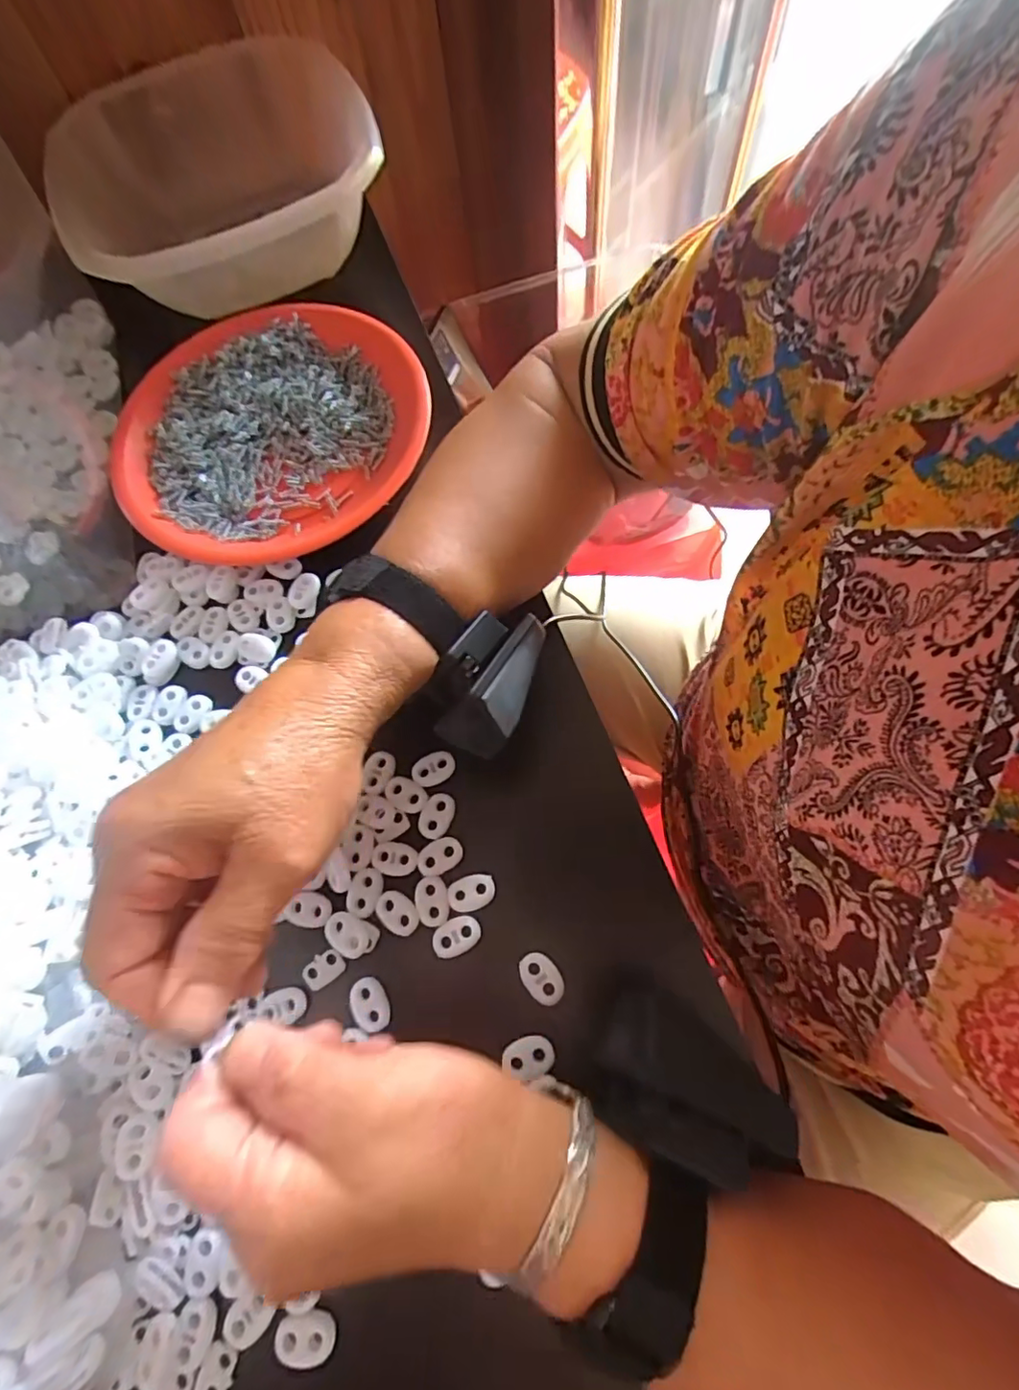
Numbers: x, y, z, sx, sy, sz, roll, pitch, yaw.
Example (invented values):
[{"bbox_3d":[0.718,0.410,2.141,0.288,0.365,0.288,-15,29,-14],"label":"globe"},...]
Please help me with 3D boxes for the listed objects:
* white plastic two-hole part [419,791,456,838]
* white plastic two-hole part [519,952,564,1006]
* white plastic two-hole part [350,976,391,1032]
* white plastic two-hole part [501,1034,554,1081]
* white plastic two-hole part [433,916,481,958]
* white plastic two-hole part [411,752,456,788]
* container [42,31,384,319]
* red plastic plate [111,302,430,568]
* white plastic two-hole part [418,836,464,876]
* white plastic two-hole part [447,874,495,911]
[{"bbox_3d":[-0.036,0.059,0.284,0.015,0.004,0.022,22,71,11],"label":"white plastic two-hole part"},{"bbox_3d":[0.014,0.126,0.257,0.016,0.004,0.022,-31,71,-9],"label":"white plastic two-hole part"},{"bbox_3d":[-0.064,0.139,0.258,0.016,0.004,0.023,-29,70,-9],"label":"white plastic two-hole part"},{"bbox_3d":[0.008,0.155,0.247,0.021,0.004,0.014,-16,69,-4],"label":"white plastic two-hole part"},{"bbox_3d":[-0.025,0.111,0.264,0.023,0.004,0.015,-26,70,-7],"label":"white plastic two-hole part"},{"bbox_3d":[-0.039,0.037,0.291,0.022,0.004,0.015,-22,69,-6],"label":"white plastic two-hole part"},{"bbox_3d":[-0.190,-0.346,0.396,0.199,0.075,0.175,-16,69,-4],"label":"container"},{"bbox_3d":[-0.148,-0.164,0.363,0.189,0.031,0.189,-1,69,2],"label":"red plastic plate"},{"bbox_3d":[-0.034,0.078,0.277,0.022,0.004,0.015,-30,70,-9],"label":"white plastic two-hole part"},{"bbox_3d":[-0.018,0.093,0.271,0.022,0.004,0.015,-18,69,-4],"label":"white plastic two-hole part"}]

